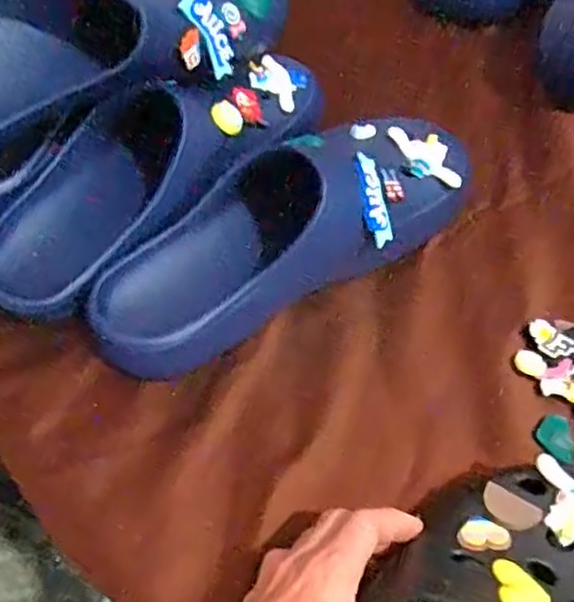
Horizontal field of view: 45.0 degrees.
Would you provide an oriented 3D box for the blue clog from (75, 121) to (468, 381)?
[{"bbox_3d":[0.001,-0.050,0.477,0.286,0.080,0.107,-31,63,-21],"label":"blue clog"}]

